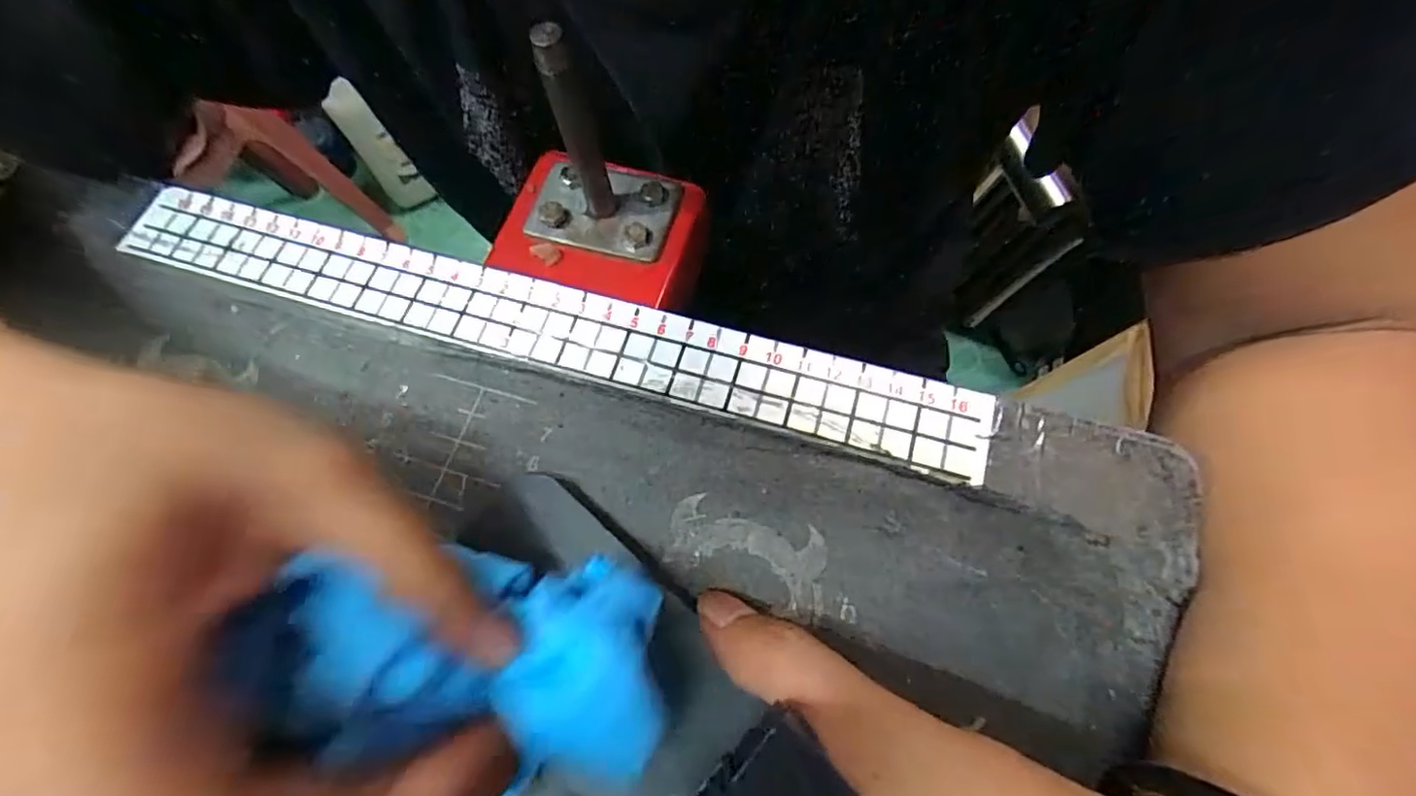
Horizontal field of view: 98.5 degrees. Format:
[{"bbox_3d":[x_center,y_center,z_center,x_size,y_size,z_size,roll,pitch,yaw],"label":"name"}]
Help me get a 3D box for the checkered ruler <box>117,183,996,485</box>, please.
[{"bbox_3d":[-0.065,-0.029,0.214,0.316,0.004,0.030,15,69,9],"label":"checkered ruler"}]

